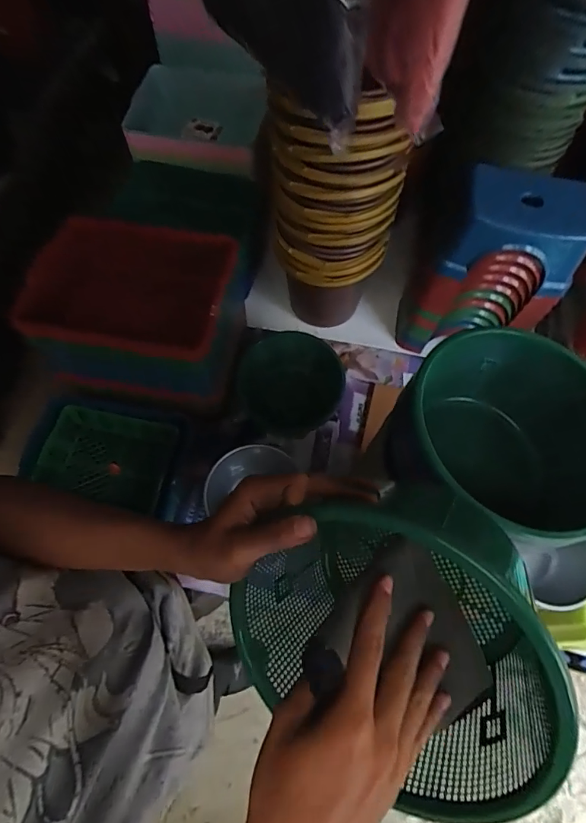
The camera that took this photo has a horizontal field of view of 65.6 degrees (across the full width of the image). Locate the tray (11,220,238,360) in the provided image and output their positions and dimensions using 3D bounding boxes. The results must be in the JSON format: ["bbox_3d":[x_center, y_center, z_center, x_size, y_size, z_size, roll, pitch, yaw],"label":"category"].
[{"bbox_3d":[-0.313,-0.249,0.886,0.366,0.066,0.283,6,65,4],"label":"tray"}]

